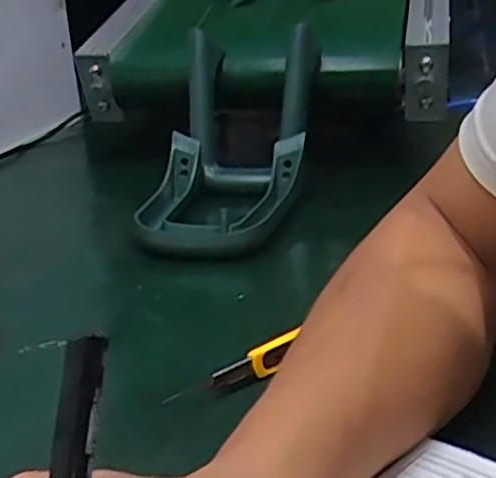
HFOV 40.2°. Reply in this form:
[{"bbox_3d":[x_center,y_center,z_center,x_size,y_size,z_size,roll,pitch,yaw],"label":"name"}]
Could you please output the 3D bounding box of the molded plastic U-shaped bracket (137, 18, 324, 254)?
[{"bbox_3d":[-0.011,-0.092,0.597,0.141,0.146,0.252,0,22,5],"label":"molded plastic U-shaped bracket"}]

